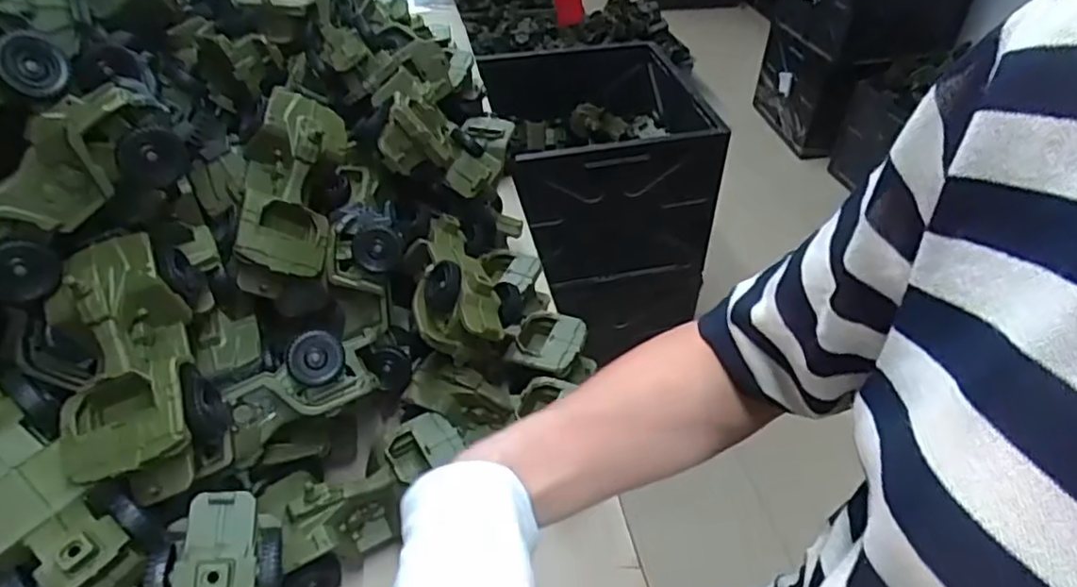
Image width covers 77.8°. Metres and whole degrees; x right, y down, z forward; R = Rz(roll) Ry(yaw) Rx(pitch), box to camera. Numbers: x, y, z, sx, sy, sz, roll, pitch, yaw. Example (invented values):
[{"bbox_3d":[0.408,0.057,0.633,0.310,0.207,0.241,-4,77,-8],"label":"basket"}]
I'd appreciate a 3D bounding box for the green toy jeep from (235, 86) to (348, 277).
[{"bbox_3d":[-0.232,-0.099,0.609,0.086,0.072,0.170,2,71,2],"label":"green toy jeep"}]

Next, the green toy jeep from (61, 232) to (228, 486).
[{"bbox_3d":[-0.281,0.039,0.463,0.087,0.069,0.172,-11,68,-12],"label":"green toy jeep"}]

